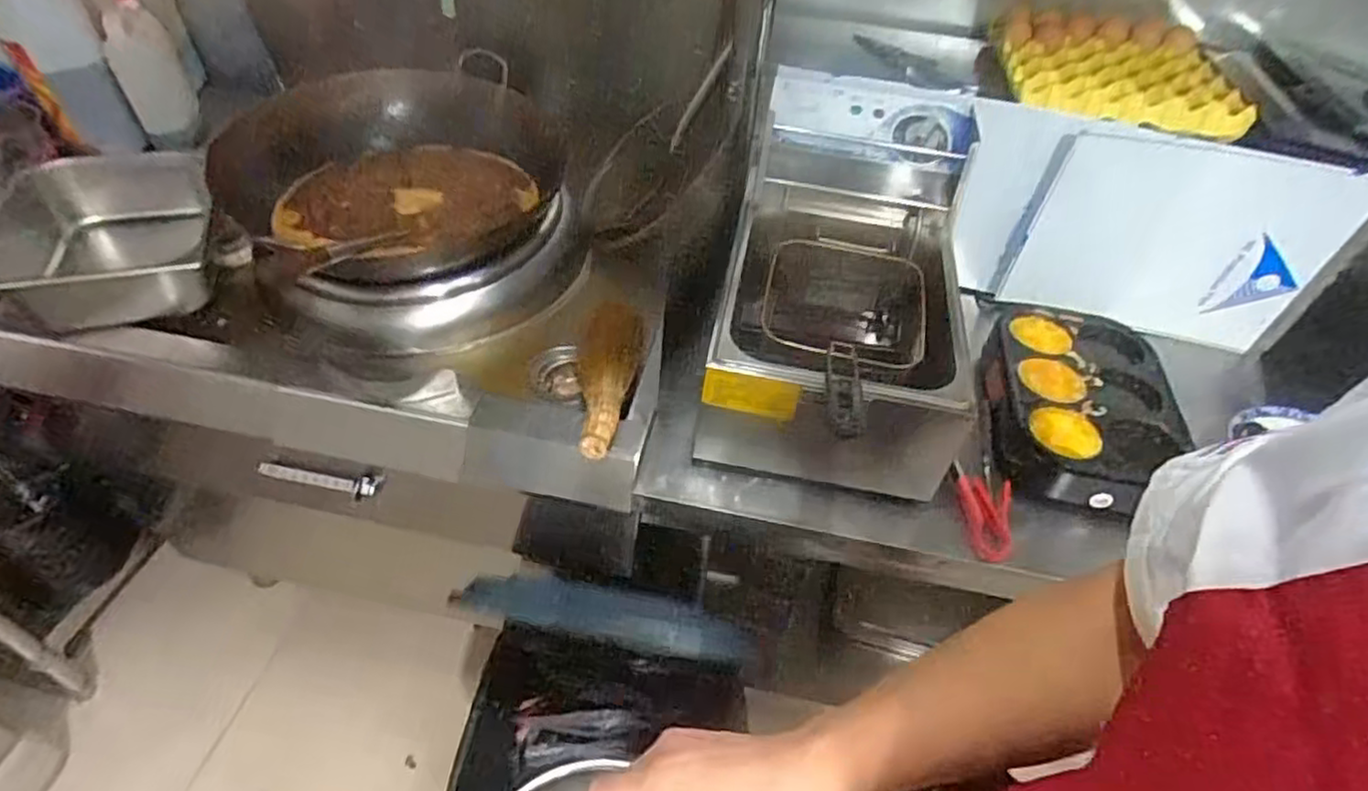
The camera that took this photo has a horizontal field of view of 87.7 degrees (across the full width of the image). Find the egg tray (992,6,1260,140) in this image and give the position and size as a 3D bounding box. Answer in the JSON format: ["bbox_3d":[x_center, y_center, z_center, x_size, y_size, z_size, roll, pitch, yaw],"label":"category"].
[{"bbox_3d":[0.626,-0.489,1.044,0.293,0.045,0.347,10,46,5],"label":"egg tray"}]

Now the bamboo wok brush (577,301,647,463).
[{"bbox_3d":[-0.100,-0.015,0.918,0.080,0.059,0.261,6,45,1],"label":"bamboo wok brush"}]

